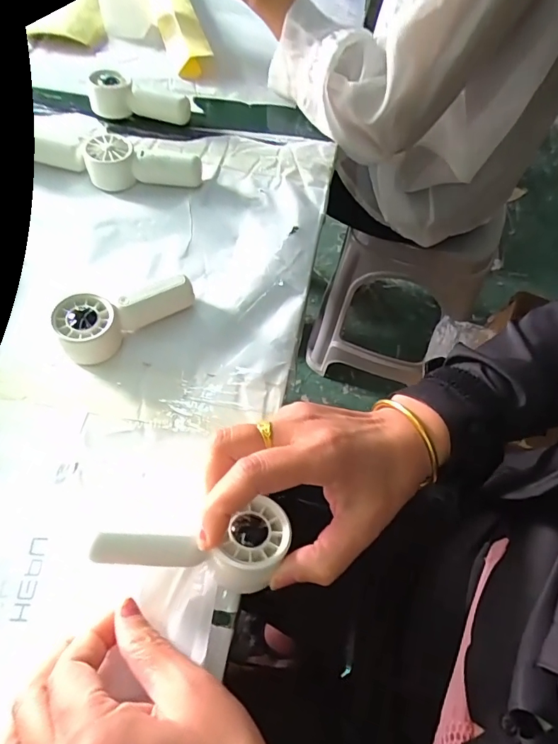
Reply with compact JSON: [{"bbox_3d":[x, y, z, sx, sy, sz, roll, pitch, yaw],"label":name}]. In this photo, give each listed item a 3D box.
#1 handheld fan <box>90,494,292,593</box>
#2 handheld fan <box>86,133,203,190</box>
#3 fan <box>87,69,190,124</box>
[{"bbox_3d":[-0.047,0.096,0.257,0.103,0.028,0.044,4,59,-11],"label":"handheld fan"},{"bbox_3d":[-0.133,-0.207,0.457,0.108,0.035,0.034,0,60,-4],"label":"handheld fan"},{"bbox_3d":[-0.158,-0.300,0.512,0.112,0.036,0.046,21,61,8],"label":"fan"}]

